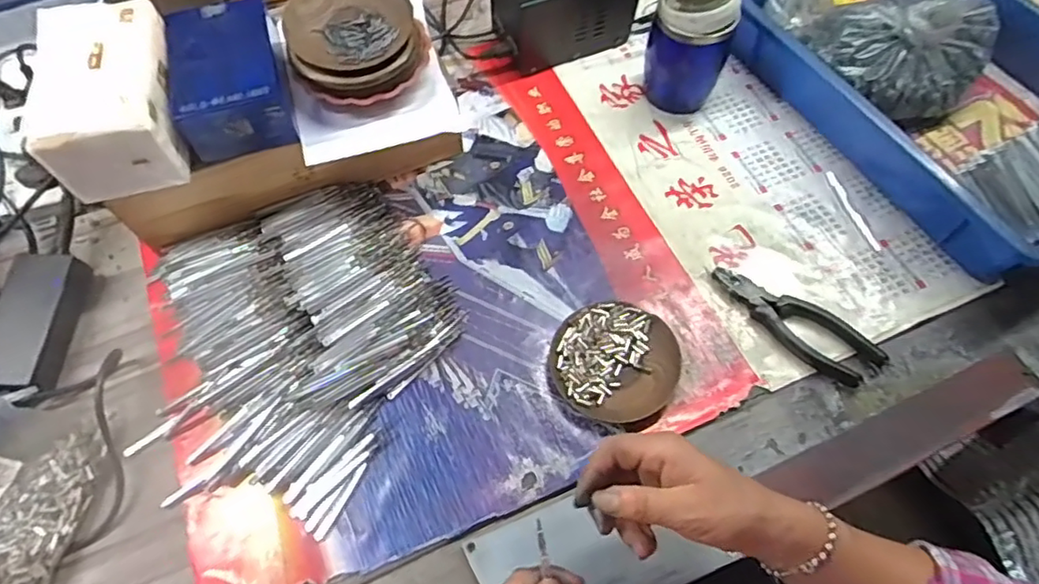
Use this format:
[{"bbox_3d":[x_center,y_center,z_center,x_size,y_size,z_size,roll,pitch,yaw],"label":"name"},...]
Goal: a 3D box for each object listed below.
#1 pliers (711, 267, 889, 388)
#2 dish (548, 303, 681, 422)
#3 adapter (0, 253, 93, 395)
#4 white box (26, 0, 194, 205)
[{"bbox_3d":[0.260,0.025,0.580,0.161,0.019,0.055,41,70,19],"label":"pliers"},{"bbox_3d":[0.089,0.065,0.566,0.116,0.017,0.111,0,63,0],"label":"dish"},{"bbox_3d":[-0.452,0.030,0.569,0.064,0.037,0.137,0,63,0],"label":"adapter"},{"bbox_3d":[-0.355,-0.172,0.535,0.097,0.085,0.154,-11,63,-5],"label":"white box"}]

